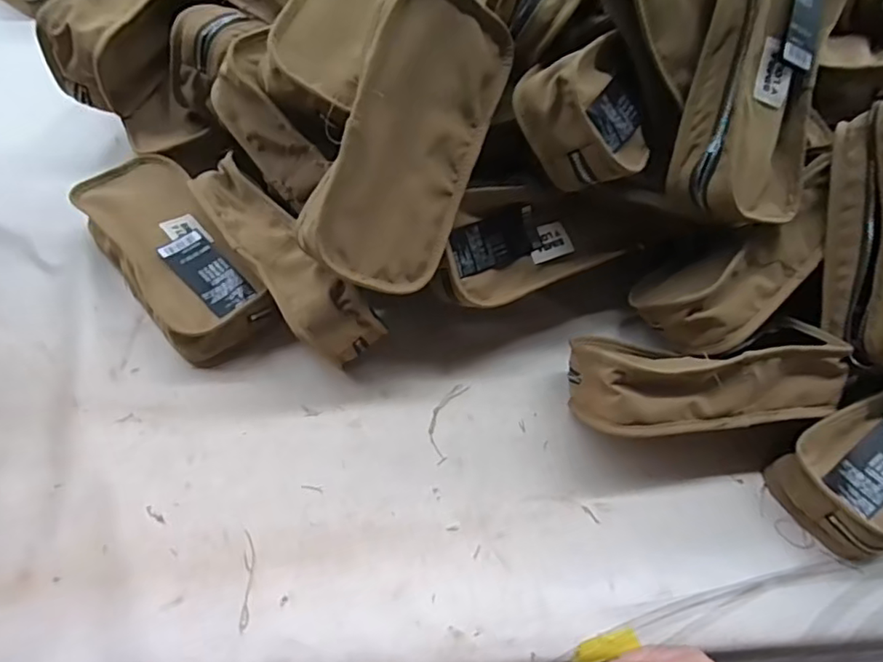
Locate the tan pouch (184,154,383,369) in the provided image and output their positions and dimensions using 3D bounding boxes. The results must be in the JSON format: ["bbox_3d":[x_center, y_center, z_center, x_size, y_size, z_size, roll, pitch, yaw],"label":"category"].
[{"bbox_3d":[-0.119,-0.049,0.451,0.066,0.084,0.176,-33,66,-20],"label":"tan pouch"}]

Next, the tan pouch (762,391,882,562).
[{"bbox_3d":[0.337,0.084,0.420,0.185,0.054,0.080,-24,64,-16],"label":"tan pouch"}]

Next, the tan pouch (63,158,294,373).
[{"bbox_3d":[-0.218,-0.060,0.469,0.087,0.048,0.196,-33,67,-21],"label":"tan pouch"}]

